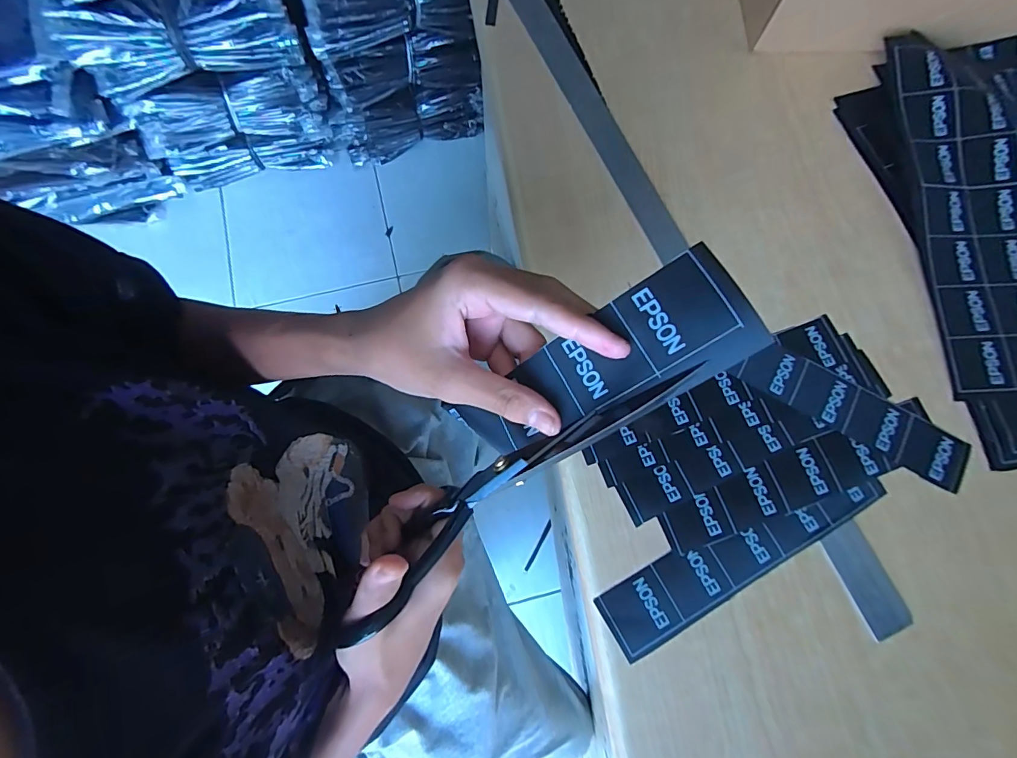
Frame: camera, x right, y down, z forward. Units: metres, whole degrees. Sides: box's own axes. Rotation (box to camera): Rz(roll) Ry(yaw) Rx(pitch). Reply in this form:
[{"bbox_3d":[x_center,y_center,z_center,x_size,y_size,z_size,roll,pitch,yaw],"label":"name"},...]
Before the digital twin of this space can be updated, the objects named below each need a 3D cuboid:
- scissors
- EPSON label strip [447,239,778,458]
[{"bbox_3d":[-0.005,0.055,0.248,0.218,0.072,0.014,-42,112,10],"label":"scissors"},{"bbox_3d":[0.042,-0.001,0.222,0.142,0.011,0.052,-33,82,20],"label":"EPSON label strip"}]

